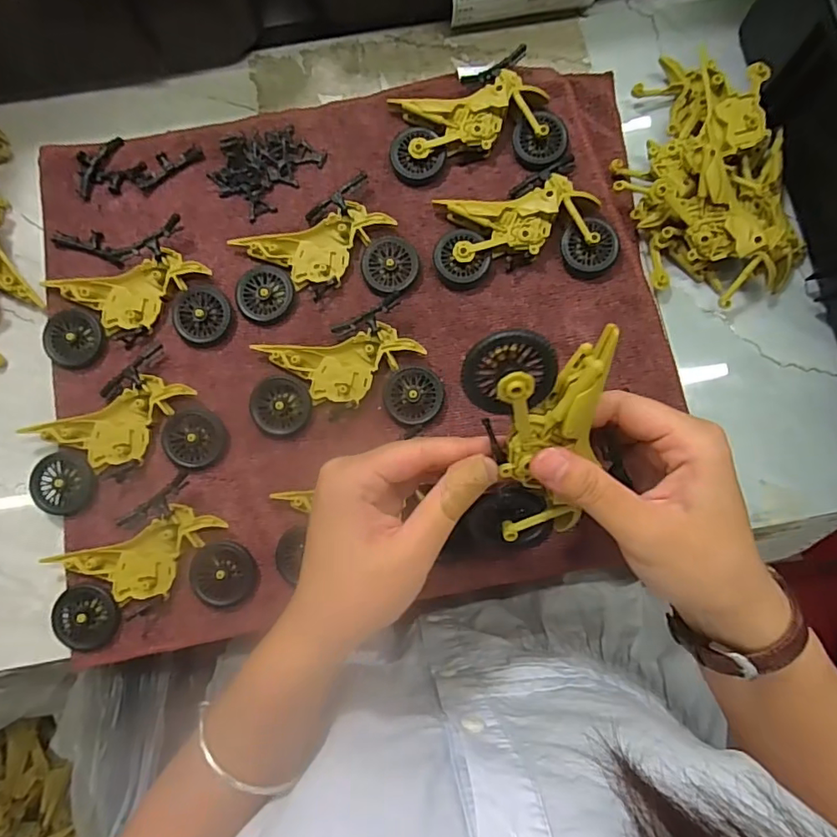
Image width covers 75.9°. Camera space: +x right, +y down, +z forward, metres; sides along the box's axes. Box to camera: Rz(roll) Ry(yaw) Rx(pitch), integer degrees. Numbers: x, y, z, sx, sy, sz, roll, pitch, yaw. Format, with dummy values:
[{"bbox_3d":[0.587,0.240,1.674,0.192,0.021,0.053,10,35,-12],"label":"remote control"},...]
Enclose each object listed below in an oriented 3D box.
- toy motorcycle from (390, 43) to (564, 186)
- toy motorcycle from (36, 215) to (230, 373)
[{"bbox_3d":[0.039,-0.205,0.366,0.115,0.024,0.073,-7,81,-1],"label":"toy motorcycle"},{"bbox_3d":[-0.186,-0.085,0.348,0.114,0.016,0.086,-11,81,-1],"label":"toy motorcycle"}]

